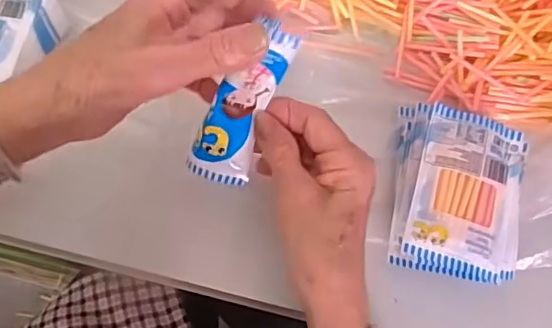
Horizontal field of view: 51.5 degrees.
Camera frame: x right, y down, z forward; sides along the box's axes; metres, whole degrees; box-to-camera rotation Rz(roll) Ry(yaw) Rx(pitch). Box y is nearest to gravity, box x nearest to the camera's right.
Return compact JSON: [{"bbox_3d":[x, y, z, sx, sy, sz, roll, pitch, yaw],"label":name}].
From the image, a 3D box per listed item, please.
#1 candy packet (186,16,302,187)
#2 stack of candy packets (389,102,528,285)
[{"bbox_3d":[-0.017,-0.032,0.334,0.035,0.016,0.104,34,116,10],"label":"candy packet"},{"bbox_3d":[0.121,0.019,0.377,0.083,0.032,0.111,12,69,2],"label":"stack of candy packets"}]

